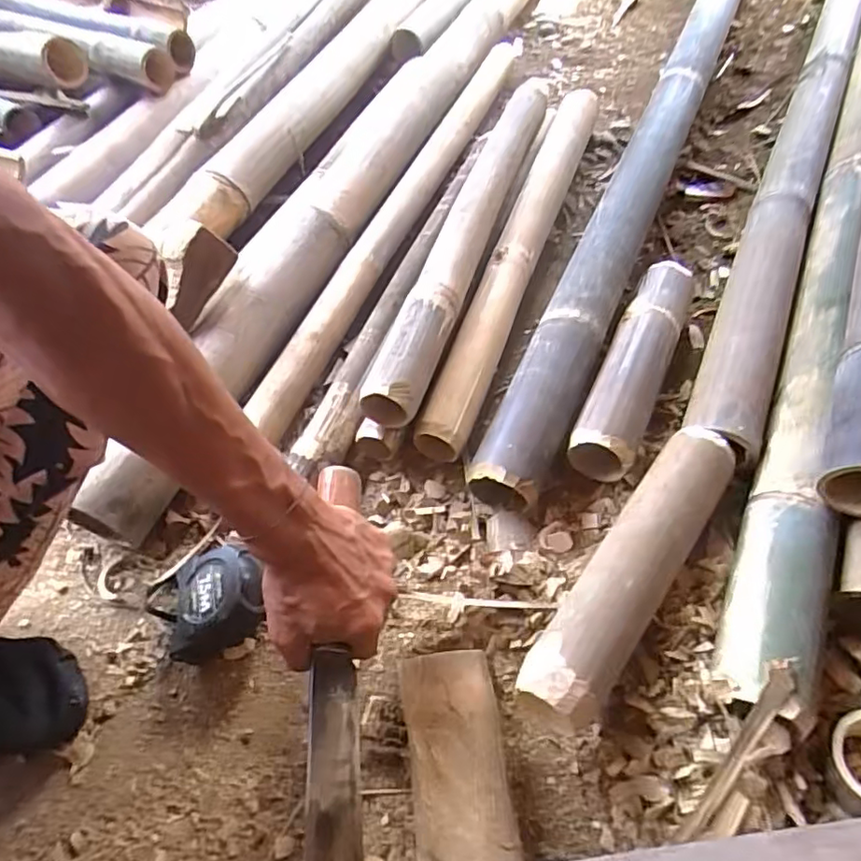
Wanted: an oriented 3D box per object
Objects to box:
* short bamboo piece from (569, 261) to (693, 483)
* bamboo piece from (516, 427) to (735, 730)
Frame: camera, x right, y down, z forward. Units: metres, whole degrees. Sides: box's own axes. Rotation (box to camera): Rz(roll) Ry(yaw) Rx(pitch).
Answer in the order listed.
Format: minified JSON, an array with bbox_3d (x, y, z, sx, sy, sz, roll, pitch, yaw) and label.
[{"bbox_3d":[0.221,-0.072,0.627,0.064,0.063,0.287,19,58,18],"label":"short bamboo piece"},{"bbox_3d":[0.170,0.110,0.479,0.064,0.066,0.282,31,64,22],"label":"bamboo piece"}]

